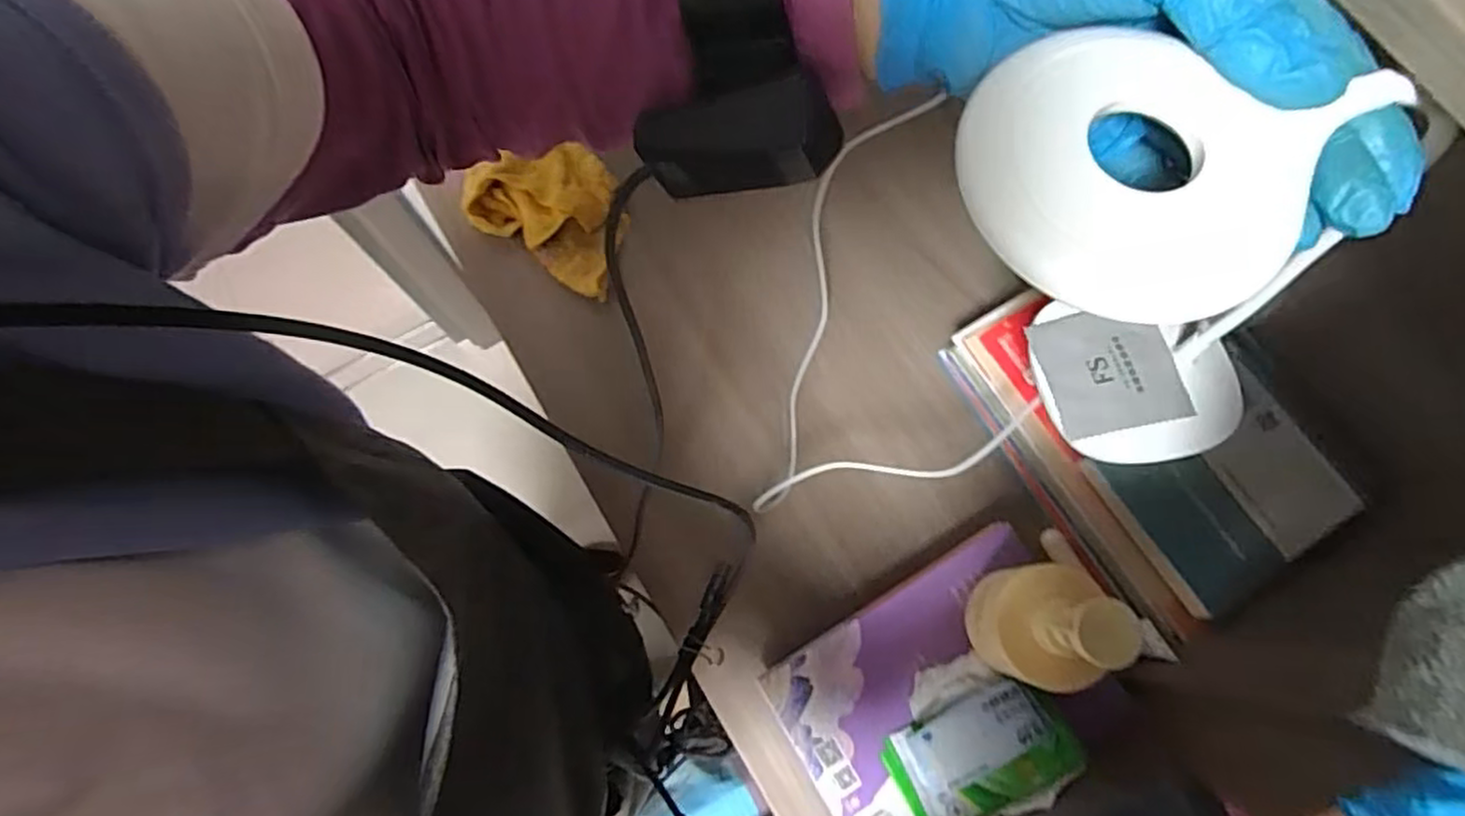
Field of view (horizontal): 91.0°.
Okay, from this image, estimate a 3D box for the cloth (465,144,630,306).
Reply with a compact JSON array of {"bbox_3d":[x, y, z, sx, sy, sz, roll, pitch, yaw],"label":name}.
[{"bbox_3d":[-0.164,-0.192,0.683,0.156,0.060,0.113,33,77,8],"label":"cloth"}]

